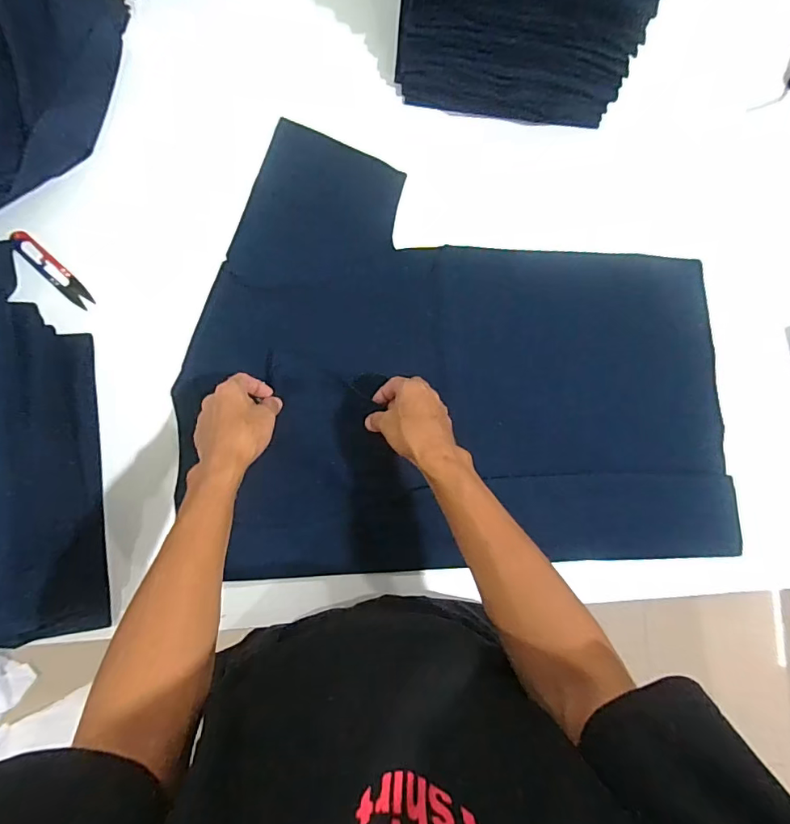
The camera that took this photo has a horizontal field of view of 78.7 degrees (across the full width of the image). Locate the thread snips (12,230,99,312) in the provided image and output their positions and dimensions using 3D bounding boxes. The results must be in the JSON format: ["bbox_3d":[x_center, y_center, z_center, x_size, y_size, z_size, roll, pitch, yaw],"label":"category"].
[{"bbox_3d":[-0.403,-0.167,0.567,0.115,0.006,0.025,43,63,-4],"label":"thread snips"}]

